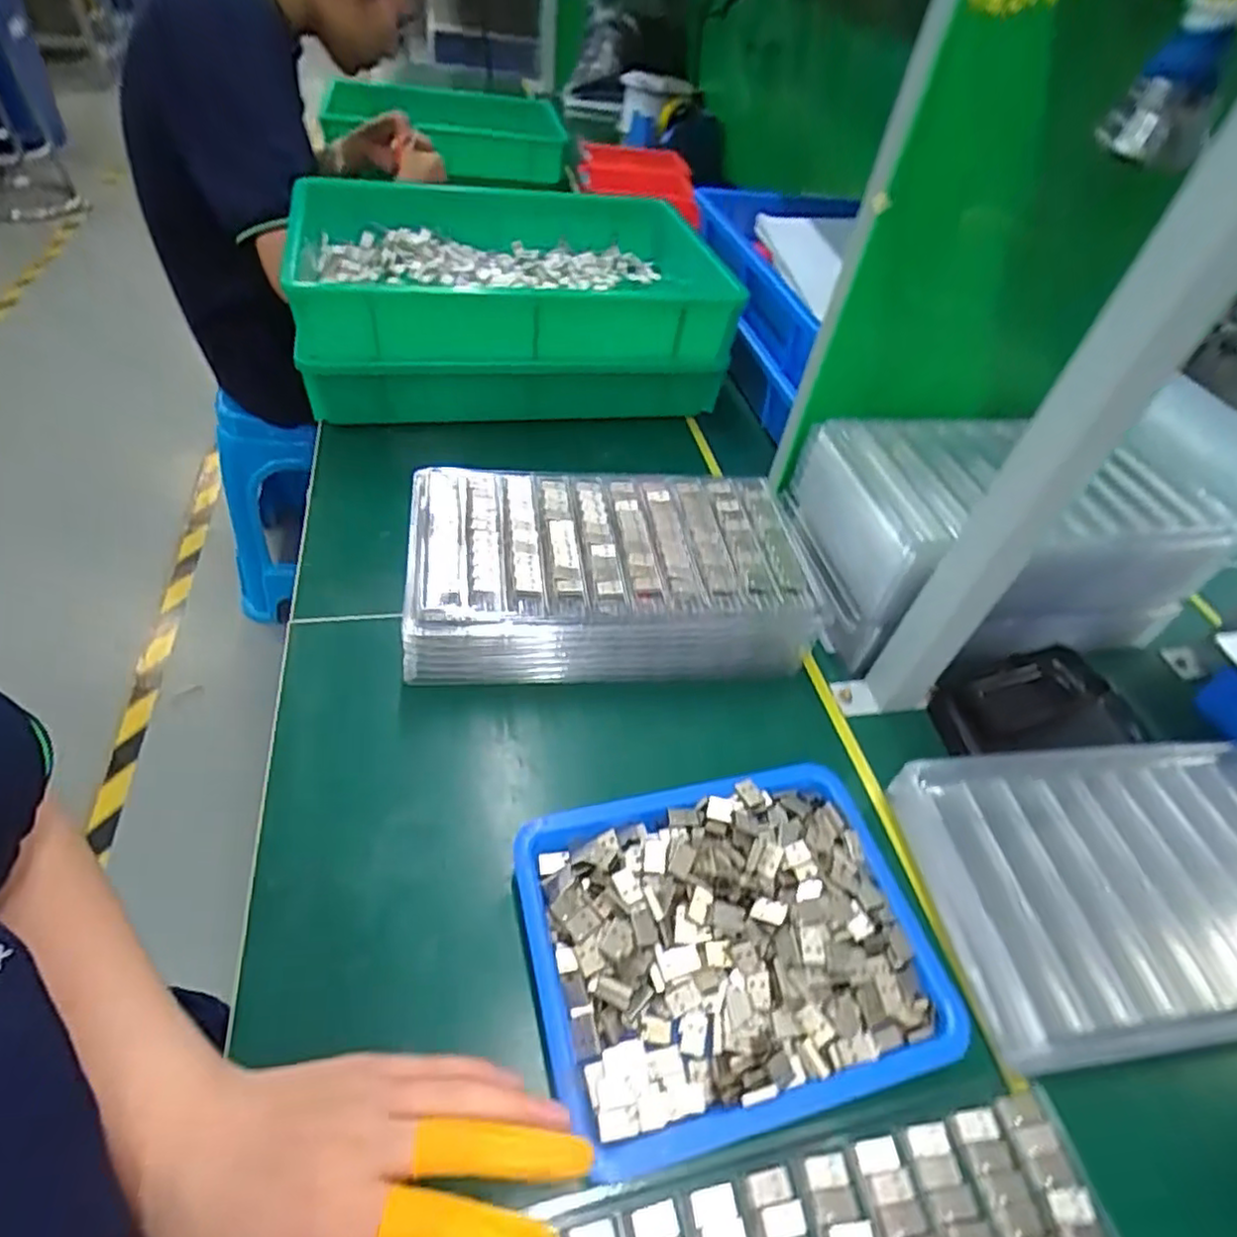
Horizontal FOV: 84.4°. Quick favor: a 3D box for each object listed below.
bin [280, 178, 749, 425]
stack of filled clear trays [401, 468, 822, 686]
[{"bbox_3d":[-0.118,-0.355,0.775,0.454,0.148,0.326,-3,47,-12],"label":"bin"},{"bbox_3d":[-0.008,-0.041,0.538,0.295,0.075,0.169,0,46,-9],"label":"stack of filled clear trays"}]

